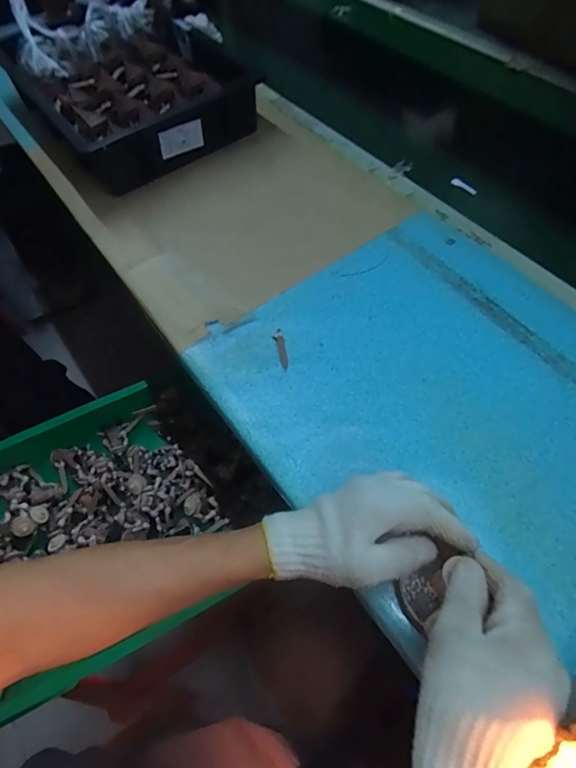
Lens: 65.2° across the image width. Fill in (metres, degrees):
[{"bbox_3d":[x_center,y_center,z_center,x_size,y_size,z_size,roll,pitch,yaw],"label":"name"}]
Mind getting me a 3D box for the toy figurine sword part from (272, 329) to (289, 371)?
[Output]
[{"bbox_3d":[-0.007,-0.041,0.538,0.012,0.004,0.059,-13,59,-5],"label":"toy figurine sword part"}]

